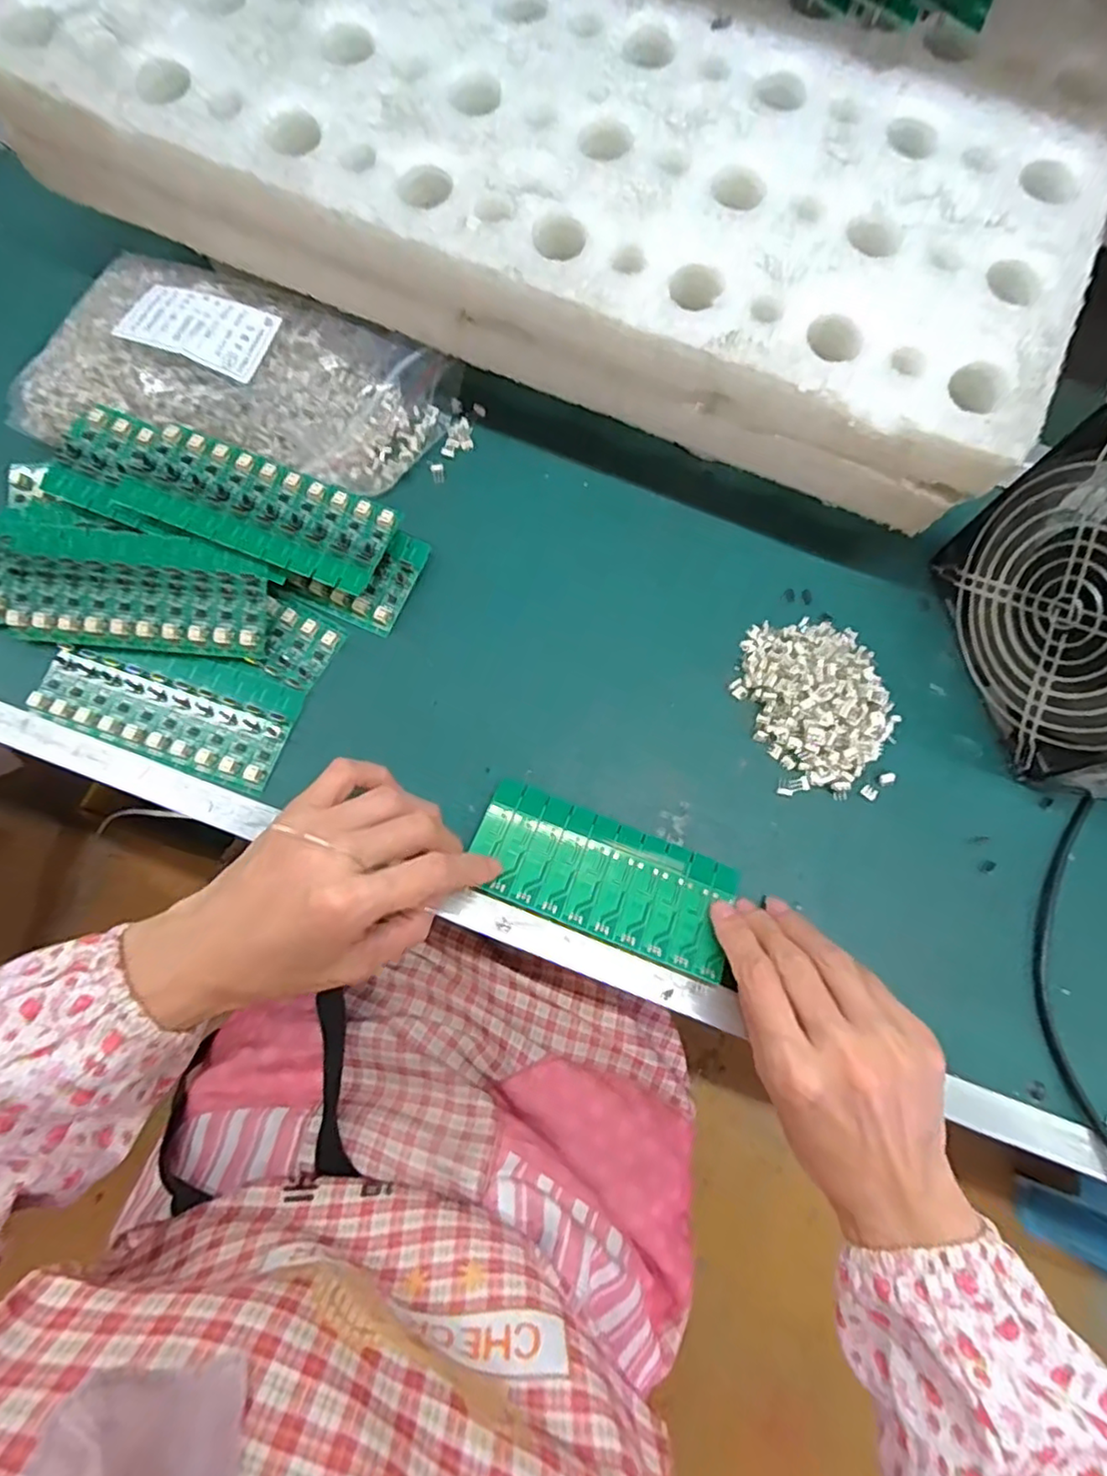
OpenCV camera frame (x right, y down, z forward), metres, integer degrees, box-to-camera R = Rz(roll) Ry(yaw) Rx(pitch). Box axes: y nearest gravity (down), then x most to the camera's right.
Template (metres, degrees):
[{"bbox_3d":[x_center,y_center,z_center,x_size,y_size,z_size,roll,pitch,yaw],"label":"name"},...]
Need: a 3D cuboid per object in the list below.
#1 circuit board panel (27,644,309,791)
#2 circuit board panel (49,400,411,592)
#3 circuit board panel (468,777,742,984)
[{"bbox_3d":[-0.211,-0.022,0.347,0.134,0.009,0.061,19,74,4],"label":"circuit board panel"},{"bbox_3d":[-0.183,-0.133,0.348,0.181,0.014,0.064,16,76,-3],"label":"circuit board panel"},{"bbox_3d":[0.026,0.071,0.326,0.135,0.004,0.063,22,58,3],"label":"circuit board panel"}]

